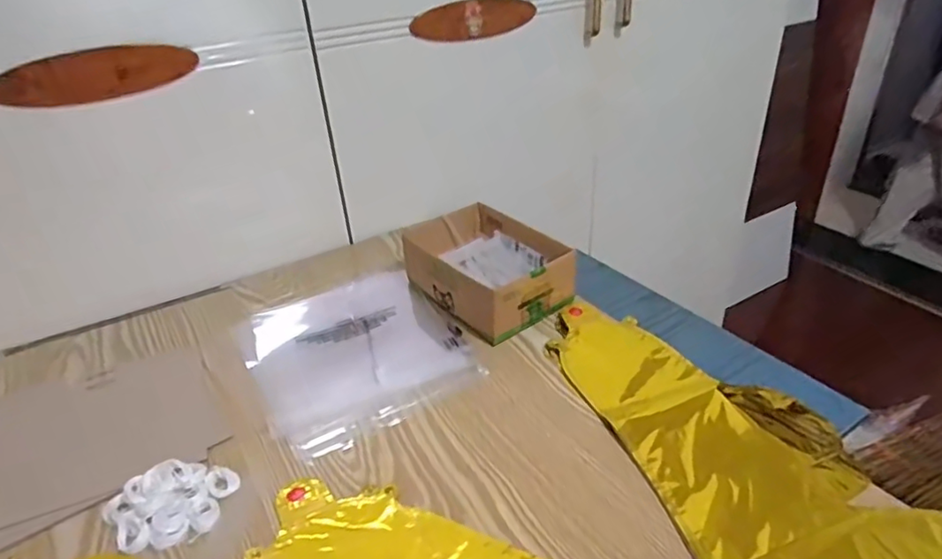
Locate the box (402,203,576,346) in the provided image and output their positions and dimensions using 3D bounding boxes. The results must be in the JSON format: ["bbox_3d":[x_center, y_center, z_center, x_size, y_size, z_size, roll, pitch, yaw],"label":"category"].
[{"bbox_3d":[0.016,-0.013,0.673,0.128,0.064,0.189,-25,37,-30],"label":"box"}]

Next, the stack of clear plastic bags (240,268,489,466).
[{"bbox_3d":[-0.119,0.071,0.610,0.210,0.014,0.229,-20,35,-24],"label":"stack of clear plastic bags"}]

